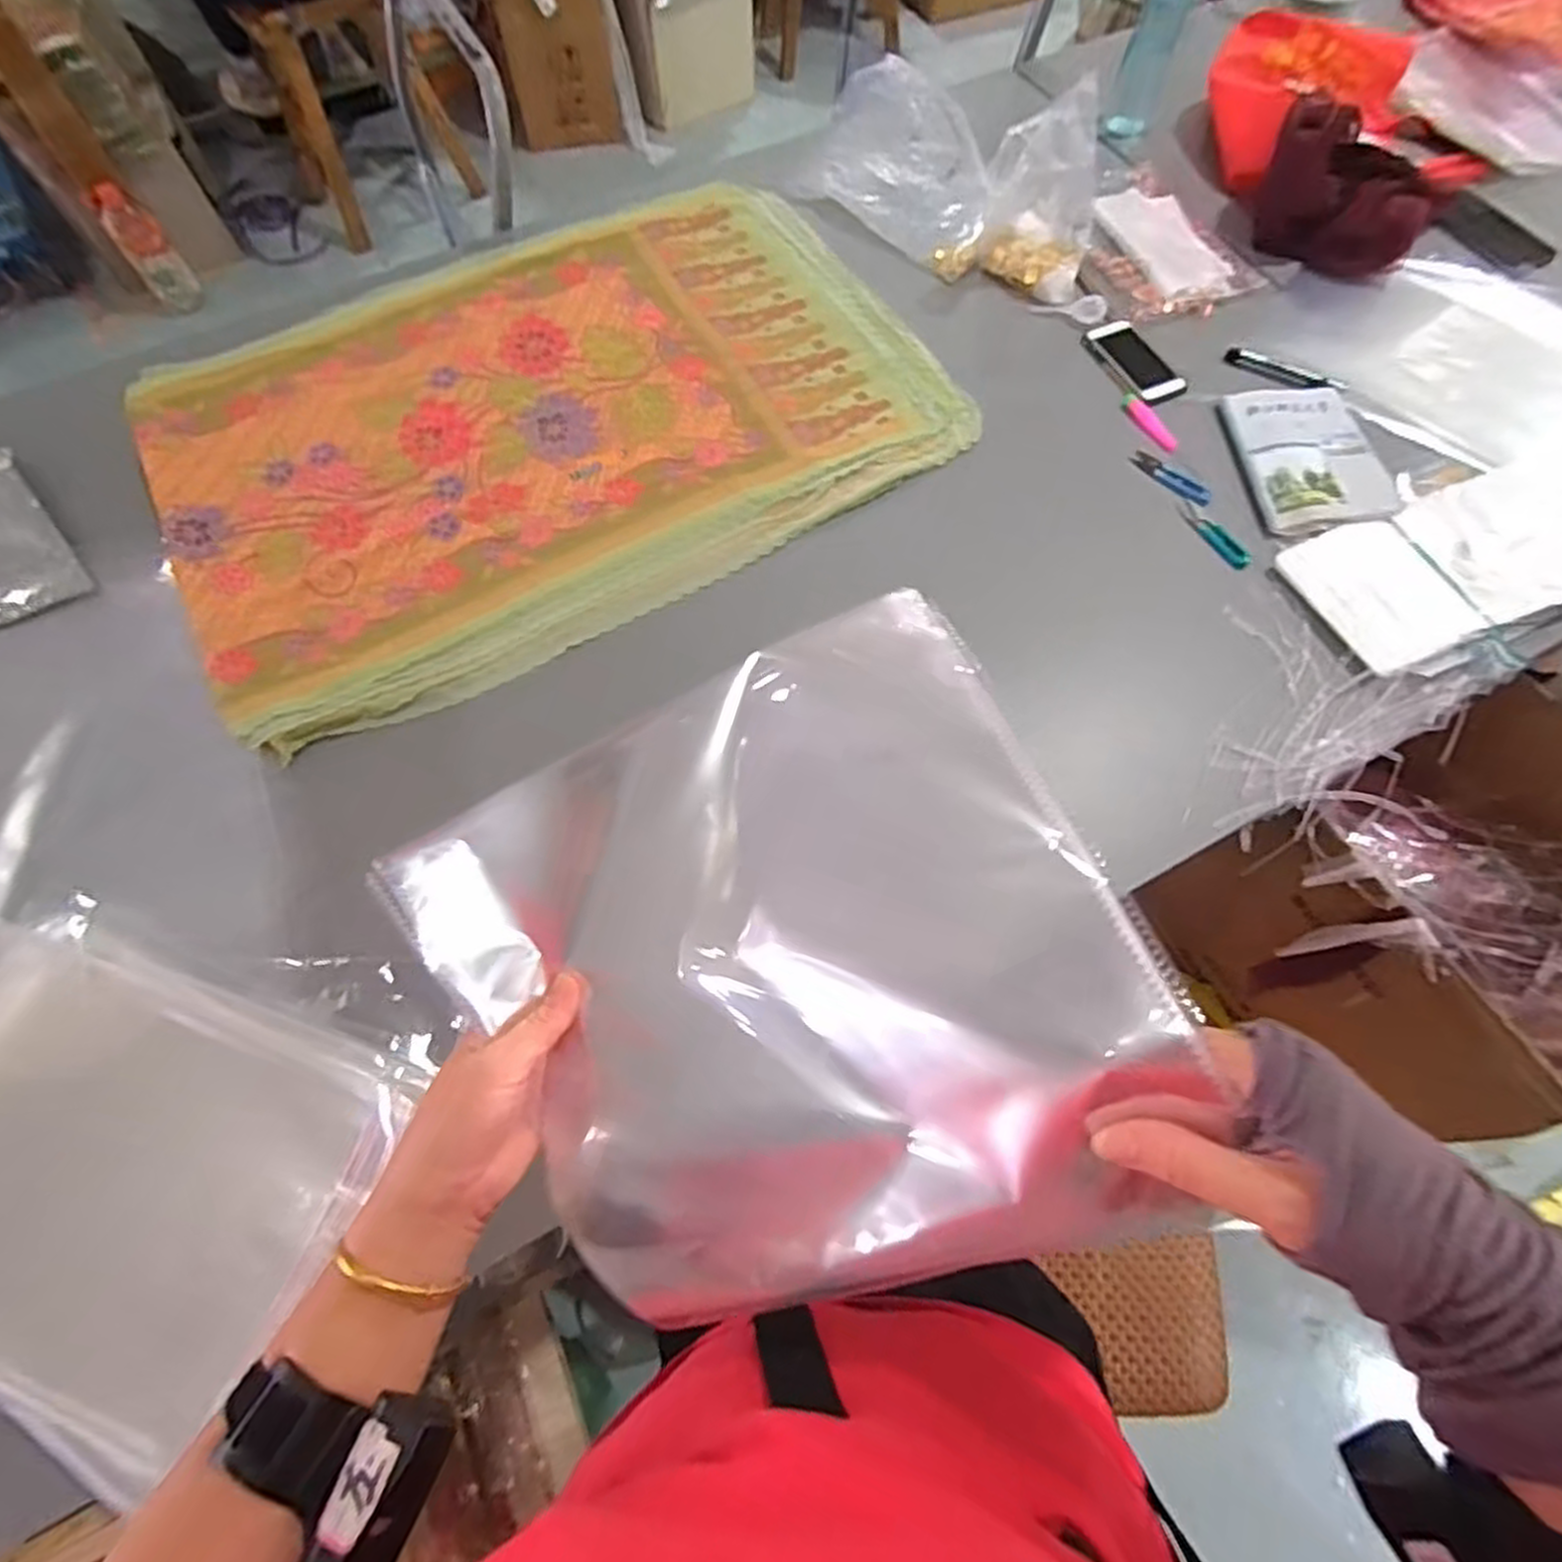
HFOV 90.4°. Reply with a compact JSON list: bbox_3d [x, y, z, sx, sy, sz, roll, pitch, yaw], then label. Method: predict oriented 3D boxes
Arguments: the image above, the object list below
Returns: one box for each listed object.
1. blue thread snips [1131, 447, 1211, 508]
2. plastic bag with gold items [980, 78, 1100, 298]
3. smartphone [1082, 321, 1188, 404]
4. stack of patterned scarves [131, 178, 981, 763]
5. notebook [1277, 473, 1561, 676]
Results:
[{"bbox_3d":[0.455,-0.355,0.902,0.030,0.013,0.102,-39,74,-13],"label":"blue thread snips"},{"bbox_3d":[0.330,-0.722,0.965,0.139,0.163,0.122,22,69,9],"label":"plastic bag with gold items"},{"bbox_3d":[0.442,-0.525,0.971,0.074,0.006,0.137,-26,69,-10],"label":"smartphone"},{"bbox_3d":[-0.286,-0.469,0.947,0.893,0.041,0.649,-26,71,-9],"label":"stack of patterned scarves"},{"bbox_3d":[0.724,-0.235,0.835,0.332,0.012,0.169,-21,65,-5],"label":"notebook"}]

